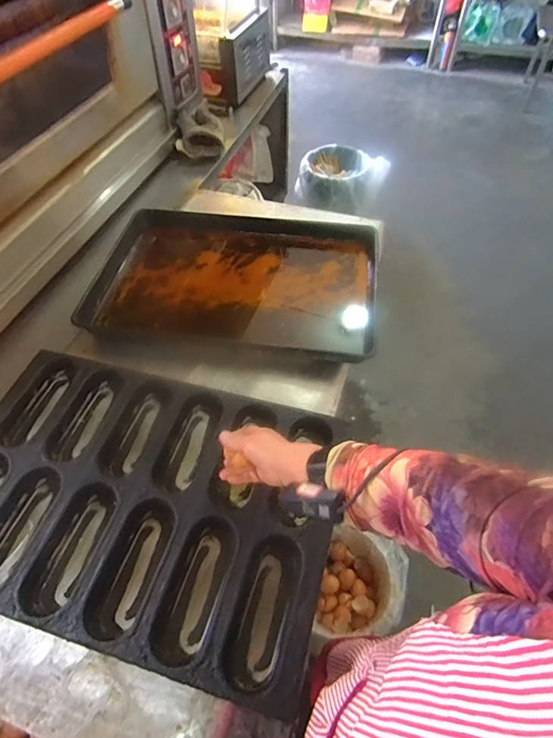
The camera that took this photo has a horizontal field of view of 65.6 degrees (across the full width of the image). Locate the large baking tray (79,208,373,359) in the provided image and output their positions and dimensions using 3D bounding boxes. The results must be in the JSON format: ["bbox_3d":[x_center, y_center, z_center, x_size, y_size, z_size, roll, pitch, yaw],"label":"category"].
[{"bbox_3d":[-0.089,-0.226,0.986,0.632,0.041,0.452,8,54,7],"label":"large baking tray"}]

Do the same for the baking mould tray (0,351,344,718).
[{"bbox_3d":[-0.211,0.197,0.666,0.589,0.058,0.407,14,55,11],"label":"baking mould tray"}]

